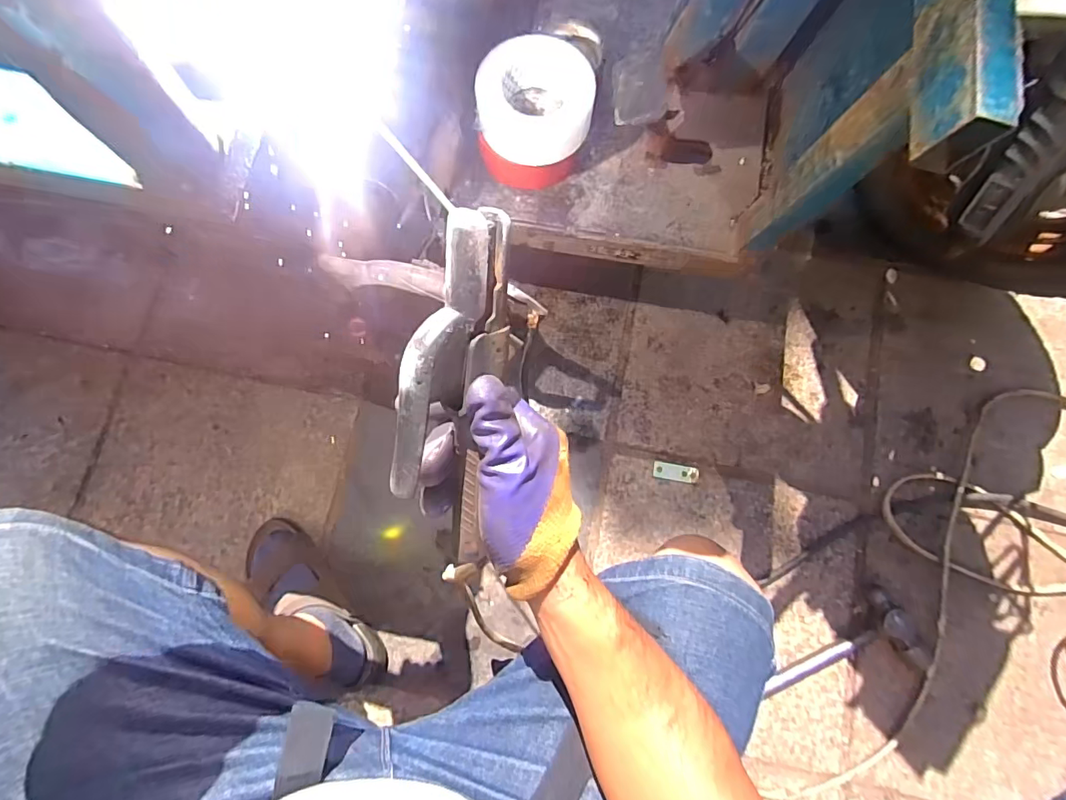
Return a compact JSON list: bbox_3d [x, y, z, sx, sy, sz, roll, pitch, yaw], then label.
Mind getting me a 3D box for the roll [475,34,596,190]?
[{"bbox_3d":[0.003,-0.333,0.596,0.127,0.099,0.134,7,79,2],"label":"roll"}]

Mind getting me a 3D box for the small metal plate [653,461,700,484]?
[{"bbox_3d":[0.229,0.116,0.820,0.070,0.004,0.026,9,74,7],"label":"small metal plate"}]

